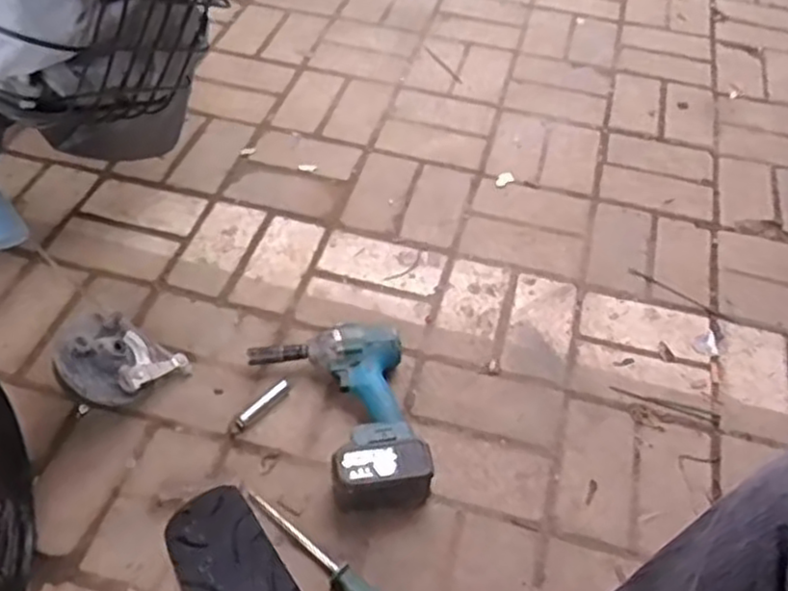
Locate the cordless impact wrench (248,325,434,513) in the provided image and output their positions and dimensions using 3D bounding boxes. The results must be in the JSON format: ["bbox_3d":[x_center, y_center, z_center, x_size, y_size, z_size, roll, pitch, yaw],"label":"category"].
[{"bbox_3d":[-0.068,0.145,0.891,0.193,0.067,0.245,-7,49,-10],"label":"cordless impact wrench"}]

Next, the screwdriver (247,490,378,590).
[{"bbox_3d":[-0.075,0.291,0.803,0.238,0.033,0.033,36,56,25],"label":"screwdriver"}]

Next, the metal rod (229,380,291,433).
[{"bbox_3d":[-0.170,0.141,0.928,0.021,0.014,0.089,37,56,26],"label":"metal rod"}]

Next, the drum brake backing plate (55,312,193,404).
[{"bbox_3d":[-0.349,0.074,0.908,0.123,0.039,0.140,48,32,3],"label":"drum brake backing plate"}]

